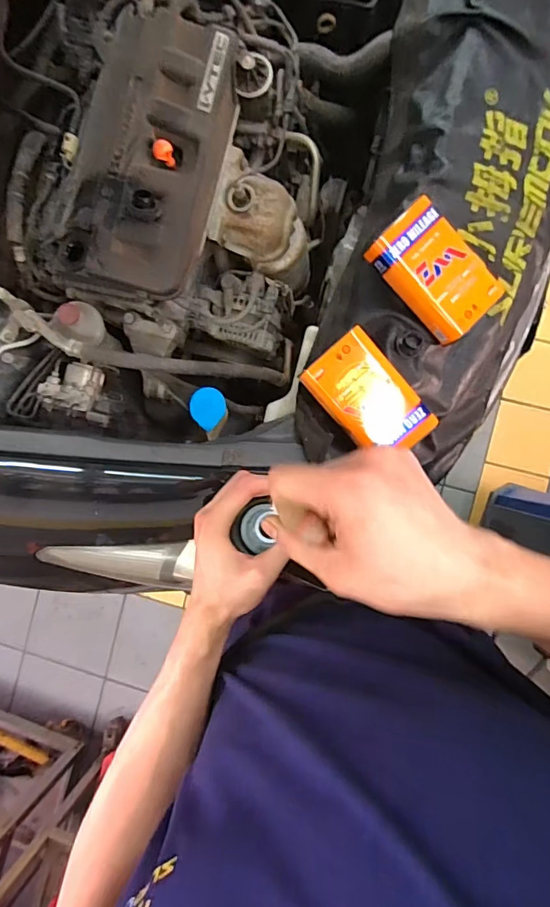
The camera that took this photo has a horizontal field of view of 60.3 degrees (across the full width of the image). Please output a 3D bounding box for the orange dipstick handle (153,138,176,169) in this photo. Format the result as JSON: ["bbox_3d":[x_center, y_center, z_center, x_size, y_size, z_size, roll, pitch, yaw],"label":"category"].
[{"bbox_3d":[-0.178,-0.485,0.765,0.031,0.033,0.030,0,87,7],"label":"orange dipstick handle"}]

